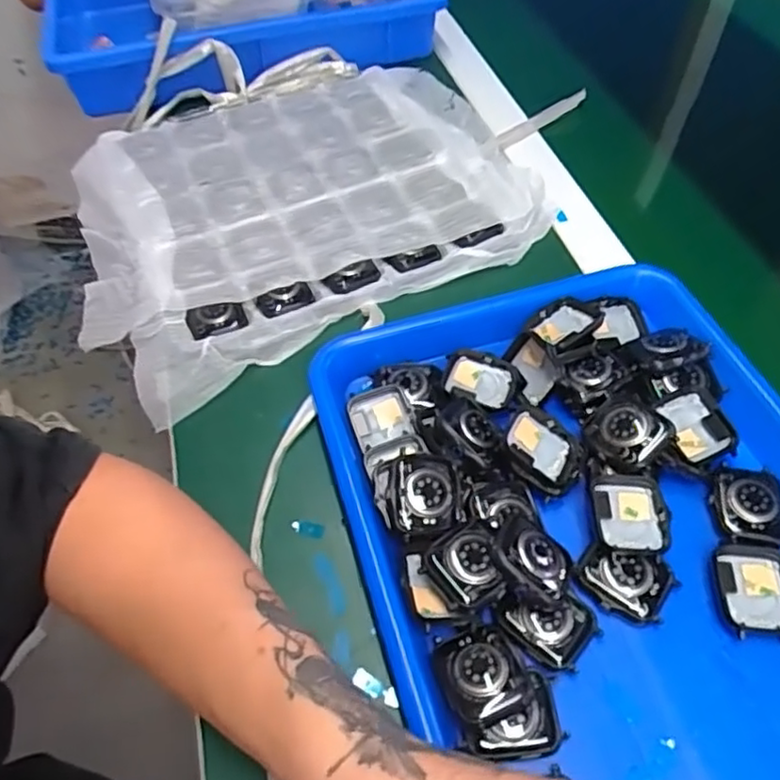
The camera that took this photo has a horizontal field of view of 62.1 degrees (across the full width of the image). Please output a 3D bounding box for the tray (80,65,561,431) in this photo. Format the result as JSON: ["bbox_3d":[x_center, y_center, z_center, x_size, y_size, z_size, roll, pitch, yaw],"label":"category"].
[{"bbox_3d":[-0.084,-0.162,0.538,0.359,0.031,0.319,-27,56,-16],"label":"tray"}]

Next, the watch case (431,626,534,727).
[{"bbox_3d":[0.042,0.129,0.298,0.036,0.009,0.042,-21,55,-12],"label":"watch case"}]

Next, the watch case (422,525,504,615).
[{"bbox_3d":[0.038,0.087,0.314,0.035,0.017,0.036,-31,57,-19],"label":"watch case"}]

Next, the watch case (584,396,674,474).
[{"bbox_3d":[0.133,0.022,0.359,0.042,0.017,0.039,-35,59,-21],"label":"watch case"}]

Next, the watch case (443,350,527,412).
[{"bbox_3d":[0.059,-0.006,0.404,0.048,0.012,0.033,12,54,12],"label":"watch case"}]

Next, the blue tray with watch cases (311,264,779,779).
[{"bbox_3d":[0.114,0.076,0.332,0.250,0.036,0.325,-15,54,-8],"label":"blue tray with watch cases"}]

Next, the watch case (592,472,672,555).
[{"bbox_3d":[0.126,0.066,0.340,0.036,0.009,0.044,-3,53,1],"label":"watch case"}]

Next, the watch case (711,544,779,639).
[{"bbox_3d":[0.181,0.099,0.321,0.036,0.007,0.044,4,53,6],"label":"watch case"}]

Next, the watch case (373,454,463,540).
[{"bbox_3d":[0.014,0.054,0.339,0.043,0.016,0.044,-8,53,-3],"label":"watch case"}]

